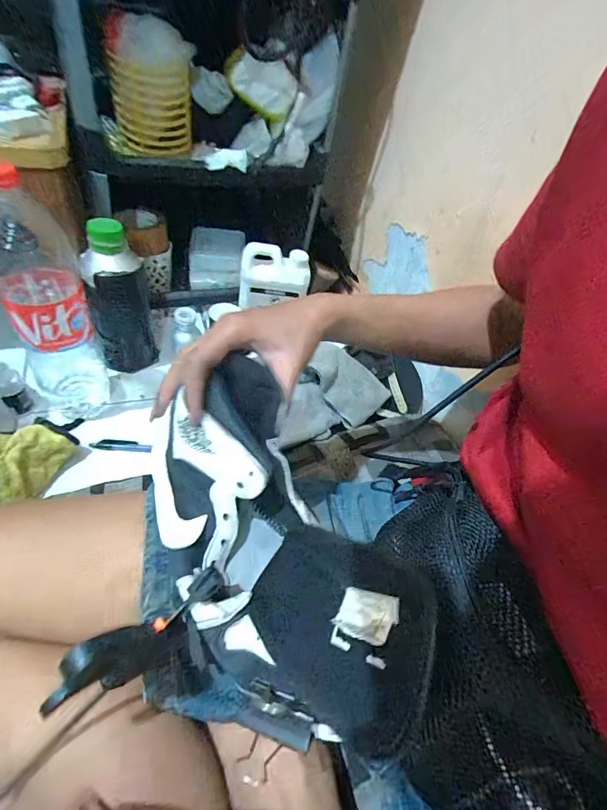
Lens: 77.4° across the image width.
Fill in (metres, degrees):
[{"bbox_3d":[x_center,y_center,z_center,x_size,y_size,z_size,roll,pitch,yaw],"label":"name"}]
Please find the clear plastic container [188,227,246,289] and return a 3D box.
[{"bbox_3d":[-0.193,-0.330,0.845,0.122,0.055,0.188,3,46,-12],"label":"clear plastic container"}]

